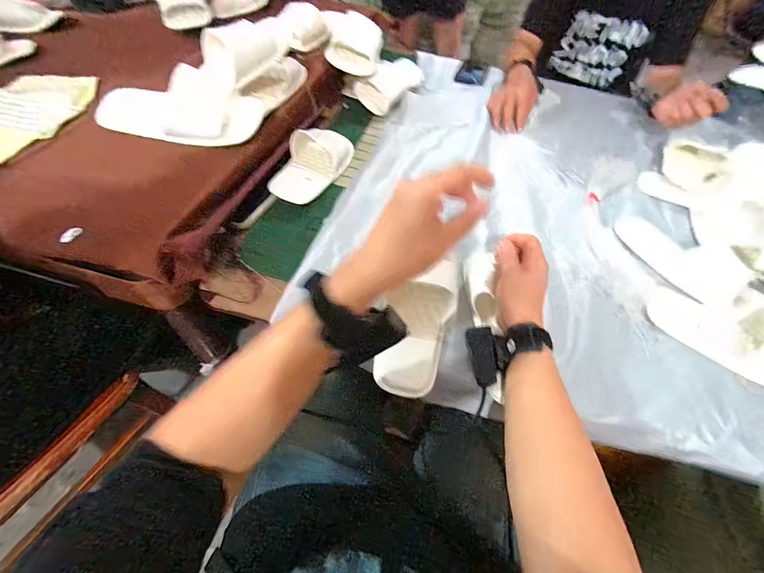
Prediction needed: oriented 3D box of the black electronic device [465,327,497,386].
[{"bbox_3d":[0.126,0.085,0.423,0.033,0.018,0.068,-16,71,36],"label":"black electronic device"}]

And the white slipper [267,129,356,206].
[{"bbox_3d":[-0.127,-0.227,0.622,0.093,0.056,0.207,18,55,11],"label":"white slipper"}]

